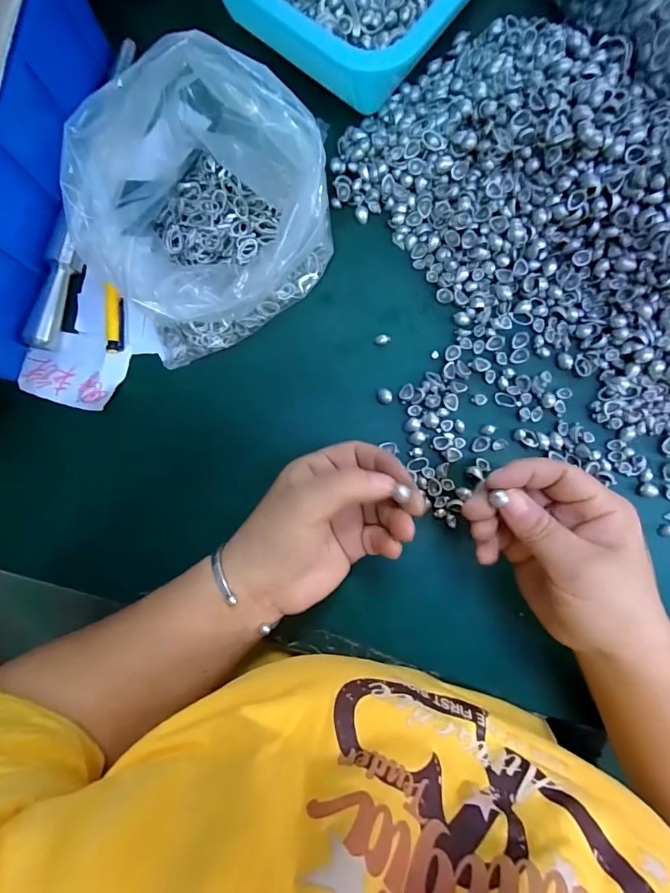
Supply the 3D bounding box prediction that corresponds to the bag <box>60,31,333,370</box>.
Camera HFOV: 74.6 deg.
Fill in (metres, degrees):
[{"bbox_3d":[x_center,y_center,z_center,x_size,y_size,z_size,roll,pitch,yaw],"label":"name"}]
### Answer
[{"bbox_3d":[-0.078,-0.146,0.278,0.149,0.096,0.183,23,91,5],"label":"bag"}]

